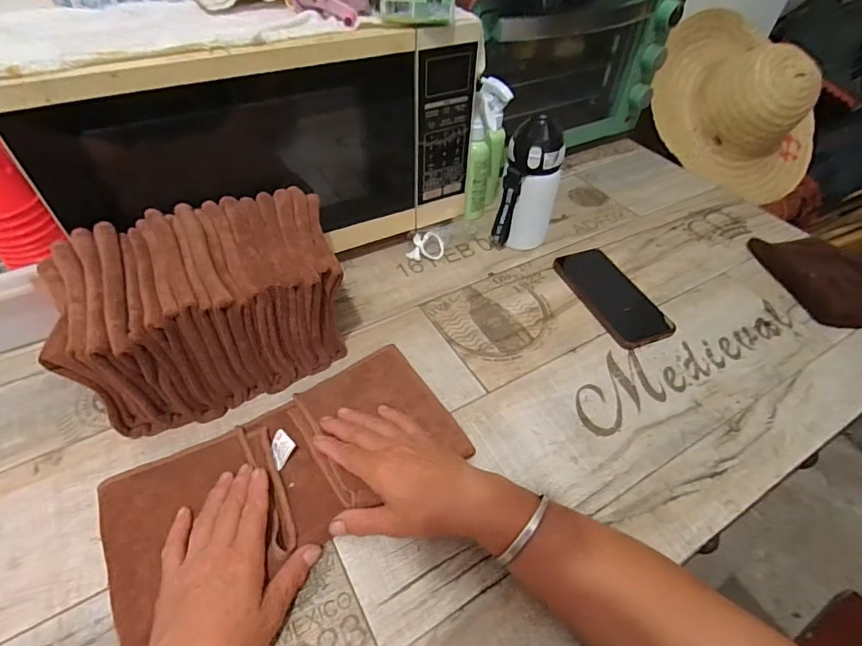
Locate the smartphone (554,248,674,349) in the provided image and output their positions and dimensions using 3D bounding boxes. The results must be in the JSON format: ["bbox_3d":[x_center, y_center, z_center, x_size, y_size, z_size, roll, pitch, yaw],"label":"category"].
[{"bbox_3d":[0.230,-0.038,0.584,0.081,0.008,0.170,-17,50,-16],"label":"smartphone"}]

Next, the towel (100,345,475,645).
[{"bbox_3d":[-0.123,0.127,0.401,0.293,0.025,0.142,-25,53,-23],"label":"towel"}]

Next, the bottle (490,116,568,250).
[{"bbox_3d":[0.127,-0.172,0.598,0.075,0.168,0.061,16,49,12],"label":"bottle"}]

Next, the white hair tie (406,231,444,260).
[{"bbox_3d":[-0.007,-0.109,0.632,0.051,0.026,0.041,1,48,-1],"label":"white hair tie"}]

